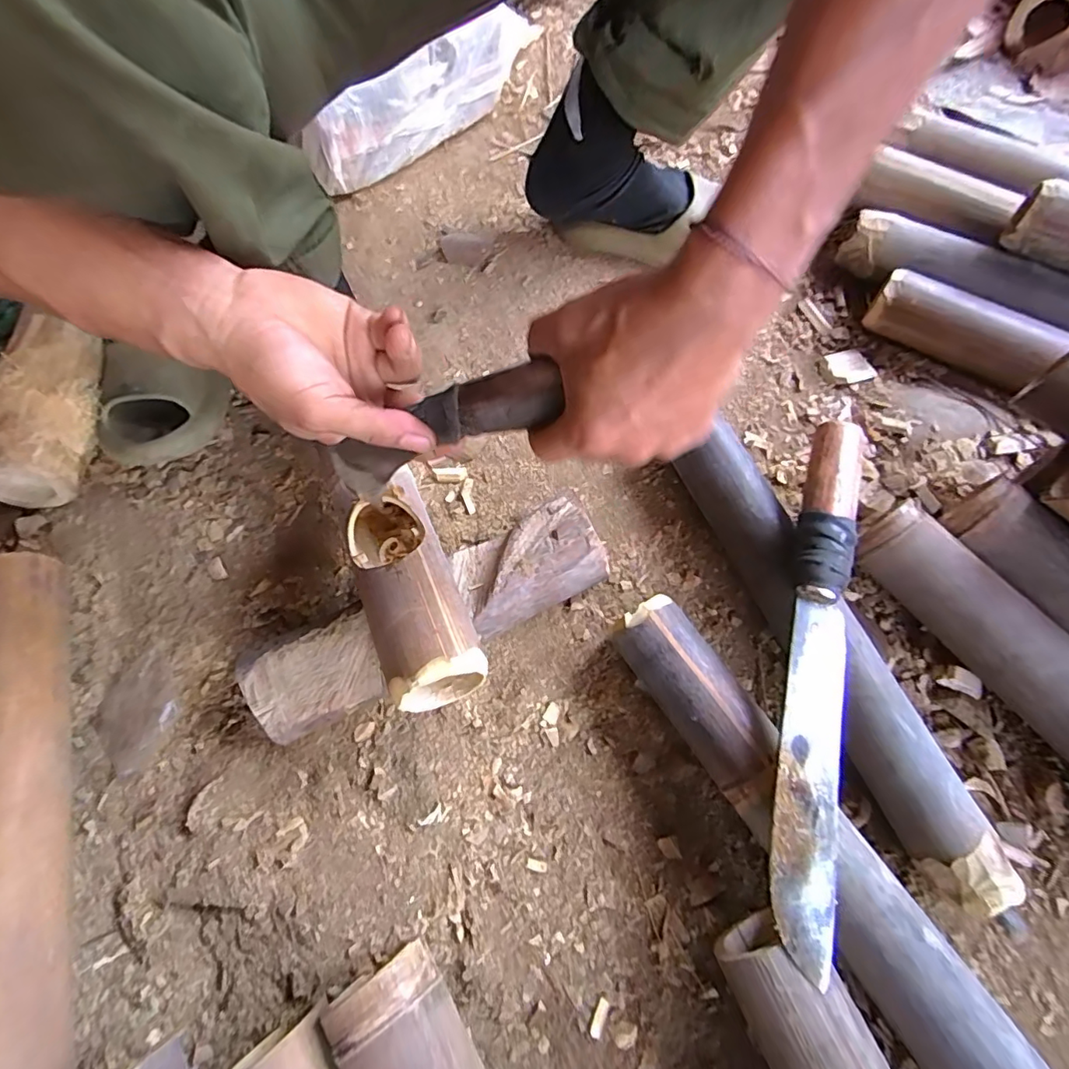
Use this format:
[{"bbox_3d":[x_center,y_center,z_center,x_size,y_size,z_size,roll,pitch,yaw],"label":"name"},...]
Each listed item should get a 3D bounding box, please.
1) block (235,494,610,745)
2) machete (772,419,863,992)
[{"bbox_3d":[-0.078,0.059,0.408,0.271,0.056,0.074,-26,69,-9],"label":"block"},{"bbox_3d":[0.182,0.077,0.348,0.039,0.038,0.338,12,68,6],"label":"machete"}]

